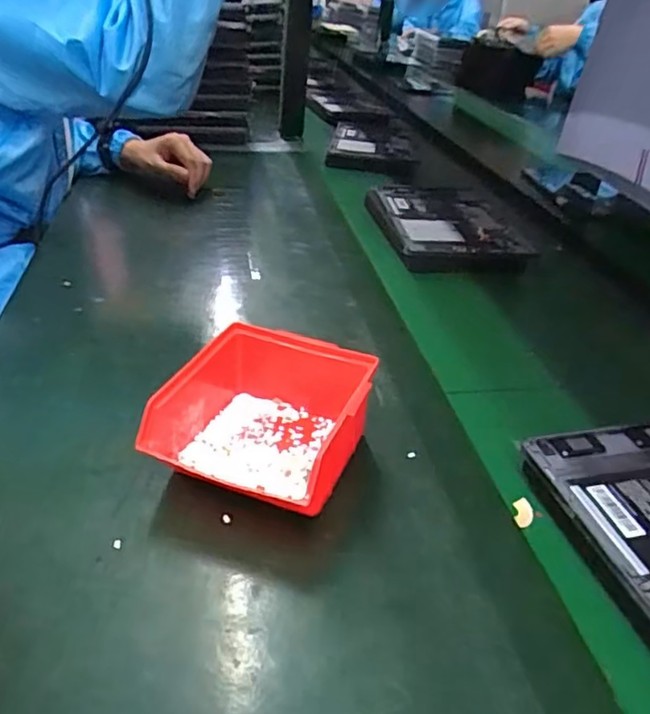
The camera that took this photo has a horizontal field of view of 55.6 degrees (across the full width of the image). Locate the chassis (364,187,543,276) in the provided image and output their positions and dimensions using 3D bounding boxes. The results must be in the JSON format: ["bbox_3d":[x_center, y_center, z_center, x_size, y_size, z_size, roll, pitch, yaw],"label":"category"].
[{"bbox_3d":[0.162,-0.191,0.870,0.175,0.020,0.241,-2,34,-11],"label":"chassis"}]

